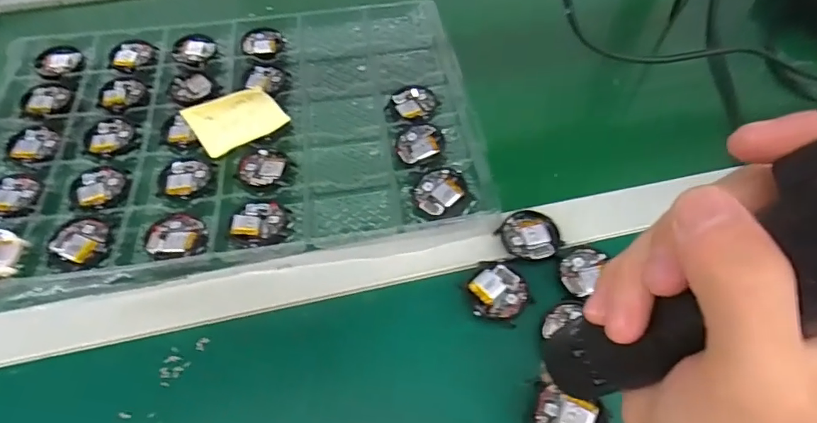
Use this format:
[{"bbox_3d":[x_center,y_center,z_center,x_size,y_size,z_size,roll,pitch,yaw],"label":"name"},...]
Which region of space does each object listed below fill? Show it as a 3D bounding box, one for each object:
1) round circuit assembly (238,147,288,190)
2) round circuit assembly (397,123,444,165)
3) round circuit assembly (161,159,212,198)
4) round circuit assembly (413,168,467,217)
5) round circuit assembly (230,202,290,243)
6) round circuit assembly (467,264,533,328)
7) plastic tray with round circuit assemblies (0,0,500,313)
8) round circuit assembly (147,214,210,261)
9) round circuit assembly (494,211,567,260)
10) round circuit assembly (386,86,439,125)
[{"bbox_3d":[-0.125,-0.037,0.419,0.038,0.004,0.043,5,55,3],"label":"round circuit assembly"},{"bbox_3d":[0.010,-0.060,0.430,0.040,0.008,0.043,0,55,0],"label":"round circuit assembly"},{"bbox_3d":[-0.189,-0.028,0.412,0.041,0.004,0.038,0,55,0],"label":"round circuit assembly"},{"bbox_3d":[0.026,-0.015,0.395,0.041,0.010,0.040,0,55,0],"label":"round circuit assembly"},{"bbox_3d":[-0.116,0.007,0.382,0.041,0.007,0.039,0,55,0],"label":"round circuit assembly"},{"bbox_3d":[0.064,0.057,0.348,0.040,0.004,0.049,-7,55,-5],"label":"round circuit assembly"},{"bbox_3d":[-0.165,-0.083,0.441,0.430,0.017,0.302,-9,55,-6],"label":"plastic tray with round circuit assemblies"},{"bbox_3d":[-0.177,0.020,0.373,0.040,0.004,0.044,0,55,0],"label":"round circuit assembly"},{"bbox_3d":[0.093,0.018,0.372,0.041,0.006,0.044,0,55,0],"label":"round circuit assembly"},{"bbox_3d":[0.005,-0.101,0.461,0.045,0.005,0.046,0,55,0],"label":"round circuit assembly"}]

